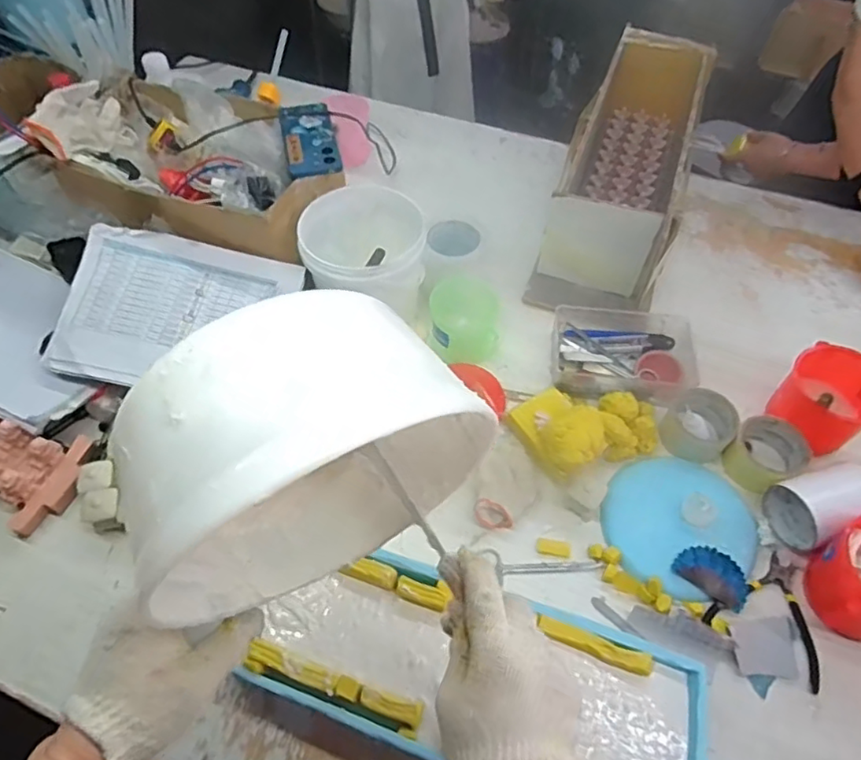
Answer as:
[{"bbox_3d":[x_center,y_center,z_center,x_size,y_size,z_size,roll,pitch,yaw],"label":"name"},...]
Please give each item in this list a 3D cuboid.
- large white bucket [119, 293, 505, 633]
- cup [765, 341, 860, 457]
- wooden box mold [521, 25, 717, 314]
[{"bbox_3d":[-0.075,0.049,0.372,0.208,0.210,0.097,-23,66,-14],"label":"large white bucket"},{"bbox_3d":[0.526,0.031,0.804,0.100,0.119,0.120,-35,62,-22],"label":"cup"},{"bbox_3d":[0.351,-0.375,1.036,0.183,0.169,0.582,19,57,13],"label":"wooden box mold"}]

